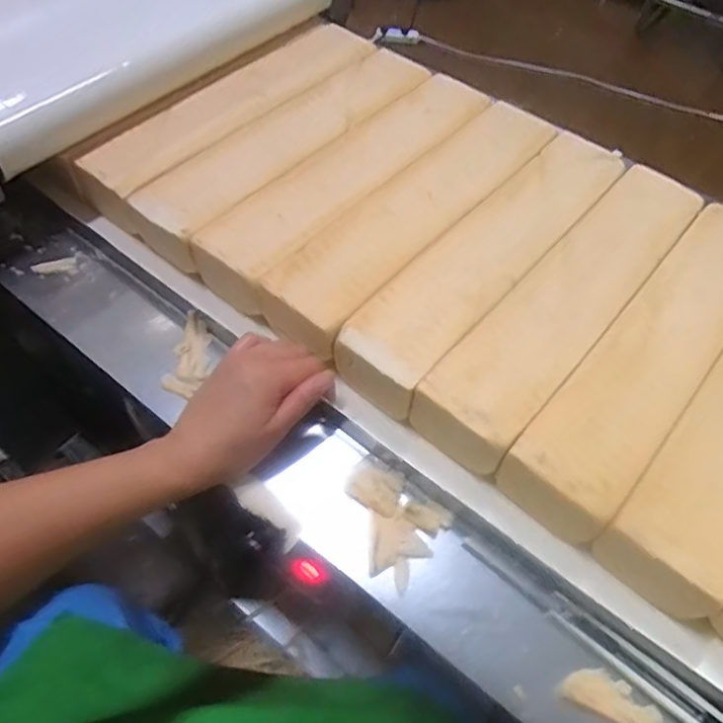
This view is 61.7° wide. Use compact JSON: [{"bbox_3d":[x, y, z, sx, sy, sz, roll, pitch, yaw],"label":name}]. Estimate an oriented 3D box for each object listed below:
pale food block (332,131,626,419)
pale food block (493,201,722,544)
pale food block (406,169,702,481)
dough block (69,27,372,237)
[{"bbox_3d":[0.112,-0.088,0.532,0.076,0.053,0.362,36,58,20],"label":"pale food block"},{"bbox_3d":[0.240,-0.005,0.488,0.087,0.055,0.370,37,59,20],"label":"pale food block"},{"bbox_3d":[0.176,-0.051,0.510,0.074,0.056,0.339,37,60,19],"label":"pale food block"},{"bbox_3d":[-0.128,-0.257,0.634,0.083,0.055,0.351,34,59,18],"label":"dough block"}]

